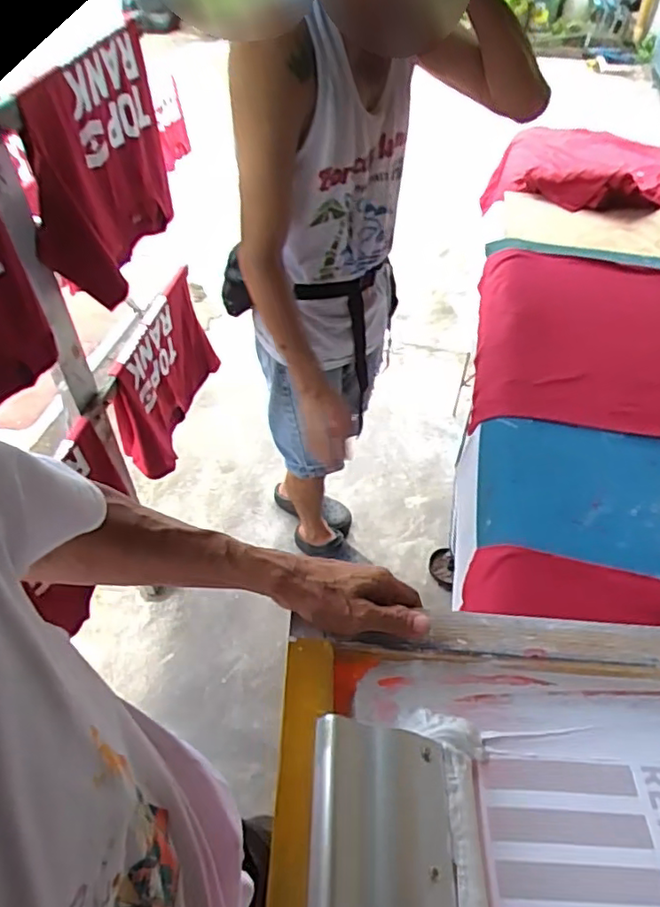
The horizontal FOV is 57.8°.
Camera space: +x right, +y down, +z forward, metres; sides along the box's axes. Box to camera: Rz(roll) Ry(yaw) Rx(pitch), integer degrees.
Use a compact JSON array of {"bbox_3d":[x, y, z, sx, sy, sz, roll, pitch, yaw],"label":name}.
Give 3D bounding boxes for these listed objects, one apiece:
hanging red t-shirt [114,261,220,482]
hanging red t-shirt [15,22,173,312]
[{"bbox_3d":[-0.390,-0.186,1.437,0.084,0.312,0.429,10,48,7],"label":"hanging red t-shirt"},{"bbox_3d":[-0.390,-0.492,1.039,0.120,0.322,0.390,3,48,1],"label":"hanging red t-shirt"}]

